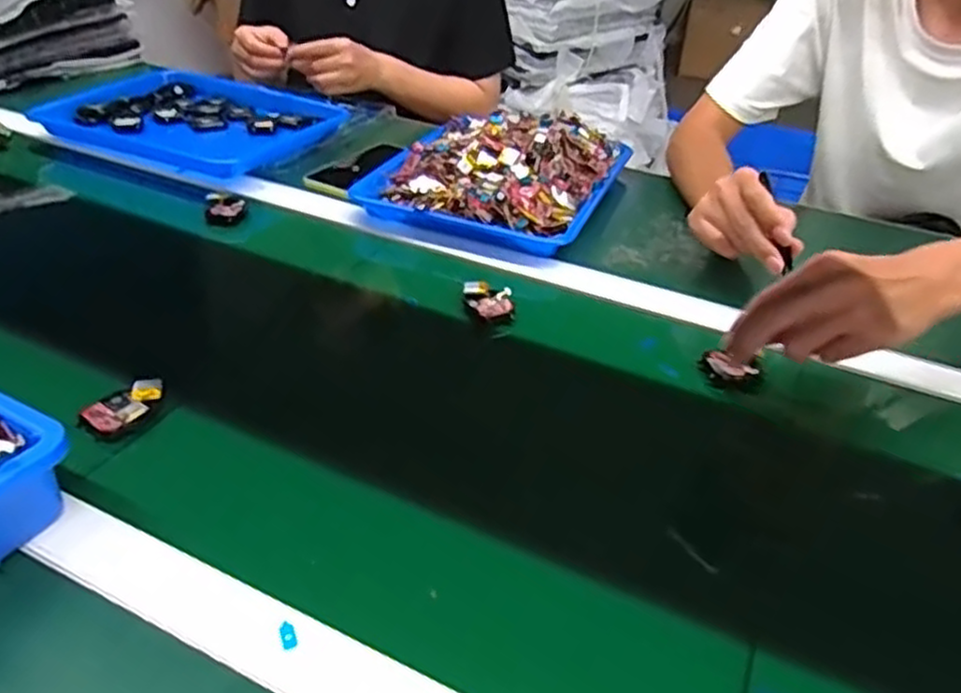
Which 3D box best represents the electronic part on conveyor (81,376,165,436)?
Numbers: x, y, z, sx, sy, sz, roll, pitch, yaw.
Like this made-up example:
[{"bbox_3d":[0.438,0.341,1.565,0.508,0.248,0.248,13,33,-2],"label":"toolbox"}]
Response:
[{"bbox_3d":[-0.252,0.041,0.522,0.032,0.017,0.053,22,40,22],"label":"electronic part on conveyor"}]

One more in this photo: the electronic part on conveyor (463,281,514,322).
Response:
[{"bbox_3d":[0.007,-0.042,0.658,0.042,0.016,0.044,0,37,-6],"label":"electronic part on conveyor"}]

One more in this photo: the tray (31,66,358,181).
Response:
[{"bbox_3d":[-0.358,-0.294,0.947,0.332,0.032,0.244,17,38,17],"label":"tray"}]

